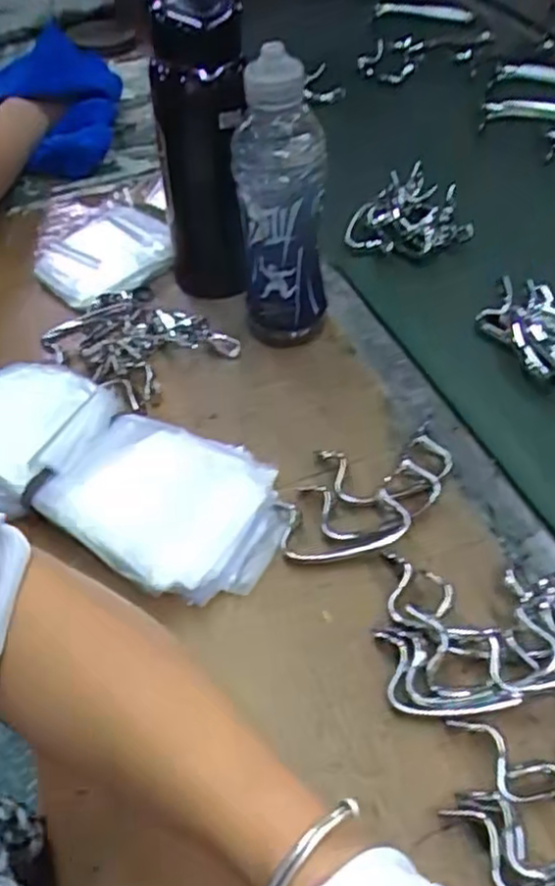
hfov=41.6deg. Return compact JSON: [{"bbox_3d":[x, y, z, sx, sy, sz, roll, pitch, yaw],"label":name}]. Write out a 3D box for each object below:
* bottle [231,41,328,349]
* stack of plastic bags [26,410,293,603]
[{"bbox_3d":[0.003,-0.173,0.568,0.065,0.224,0.057,-1,48,3],"label":"bottle"},{"bbox_3d":[-0.073,0.041,0.505,0.155,0.036,0.122,22,53,22],"label":"stack of plastic bags"}]

